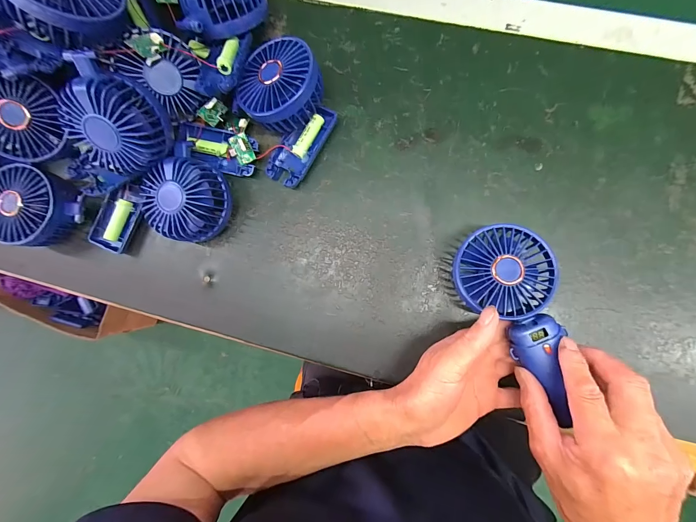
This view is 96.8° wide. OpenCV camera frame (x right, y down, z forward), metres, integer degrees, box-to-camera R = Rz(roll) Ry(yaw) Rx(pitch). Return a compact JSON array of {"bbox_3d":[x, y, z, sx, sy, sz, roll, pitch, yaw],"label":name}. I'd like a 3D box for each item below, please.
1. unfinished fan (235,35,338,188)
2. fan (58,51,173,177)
[{"bbox_3d":[-0.065,-0.157,0.324,0.094,0.054,0.138,-24,86,4],"label":"unfinished fan"},{"bbox_3d":[-0.223,-0.130,0.297,0.091,0.042,0.091,26,112,-29],"label":"fan"}]

